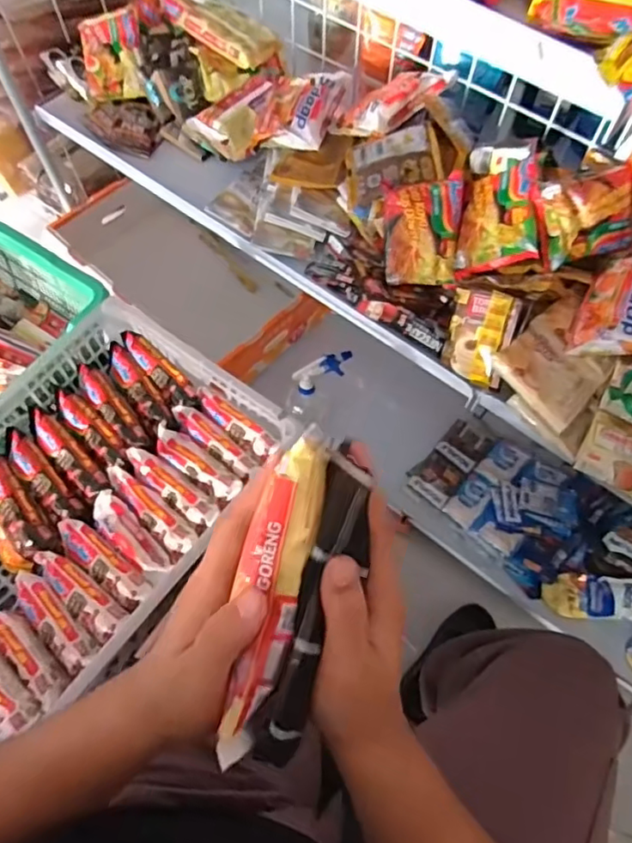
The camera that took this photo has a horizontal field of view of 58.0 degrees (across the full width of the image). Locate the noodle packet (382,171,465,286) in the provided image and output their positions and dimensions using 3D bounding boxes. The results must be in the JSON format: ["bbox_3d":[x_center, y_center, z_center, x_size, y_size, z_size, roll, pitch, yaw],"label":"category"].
[{"bbox_3d":[0.137,-0.240,0.718,0.095,0.020,0.130,-1,102,6],"label":"noodle packet"}]

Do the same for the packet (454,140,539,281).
[{"bbox_3d":[0.223,-0.261,0.700,0.097,0.027,0.153,-5,71,42],"label":"packet"}]

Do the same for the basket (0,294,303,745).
[{"bbox_3d":[-0.291,0.092,0.682,0.269,0.134,0.435,31,67,14],"label":"basket"}]

